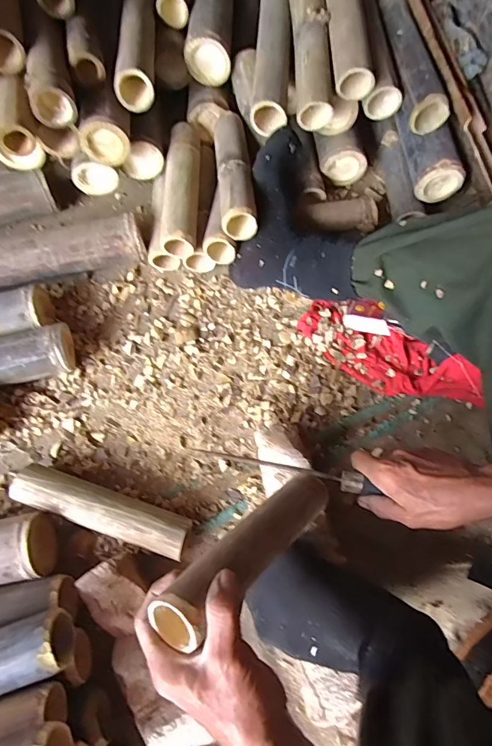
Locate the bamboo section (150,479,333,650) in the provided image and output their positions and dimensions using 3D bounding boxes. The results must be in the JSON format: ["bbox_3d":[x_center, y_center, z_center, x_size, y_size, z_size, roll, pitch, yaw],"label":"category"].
[{"bbox_3d":[0.010,0.170,0.425,0.241,0.047,0.052,-21,65,-48],"label":"bamboo section"}]

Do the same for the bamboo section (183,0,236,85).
[{"bbox_3d":[-0.054,-0.766,0.770,0.075,0.071,0.567,1,69,0],"label":"bamboo section"}]

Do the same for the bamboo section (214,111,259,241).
[{"bbox_3d":[-0.019,-0.322,0.652,0.053,0.042,0.237,-5,69,-2],"label":"bamboo section"}]

